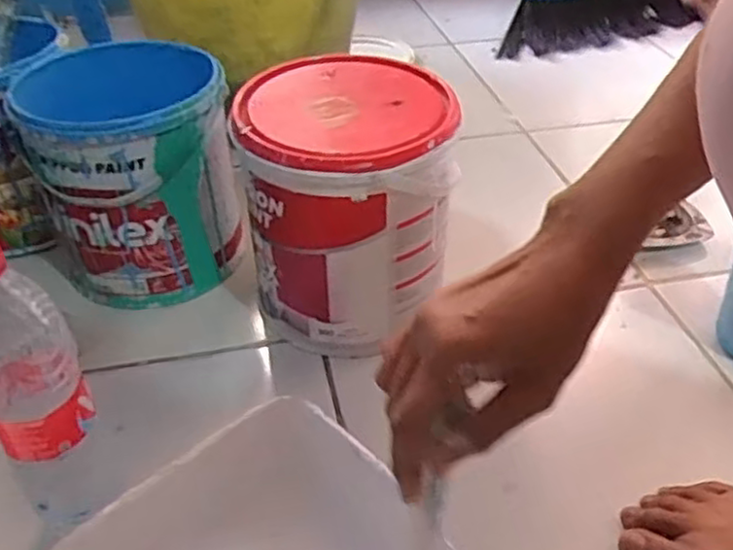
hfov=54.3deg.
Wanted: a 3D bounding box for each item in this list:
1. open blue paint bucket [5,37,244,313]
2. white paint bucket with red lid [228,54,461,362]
[{"bbox_3d":[-0.208,-0.095,0.665,0.163,0.181,0.165,-1,39,1],"label":"open blue paint bucket"},{"bbox_3d":[-0.013,-0.053,0.611,0.159,0.204,0.156,-1,39,1],"label":"white paint bucket with red lid"}]

